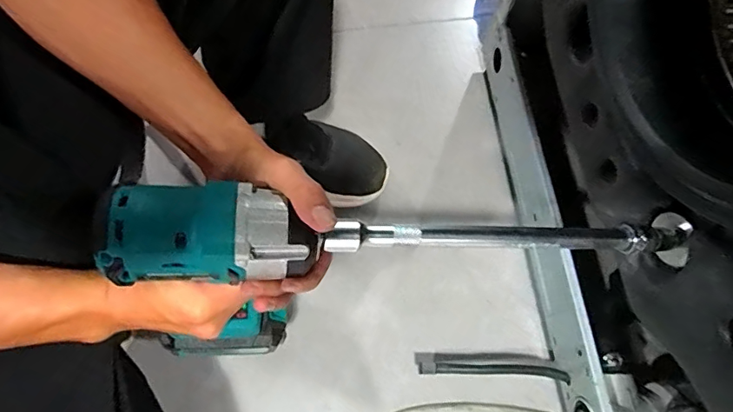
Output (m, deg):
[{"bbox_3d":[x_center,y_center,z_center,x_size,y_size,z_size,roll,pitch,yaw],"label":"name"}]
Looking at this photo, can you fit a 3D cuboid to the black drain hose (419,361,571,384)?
[{"bbox_3d":[0.141,0.183,0.542,0.163,0.010,0.015,4,66,0],"label":"black drain hose"}]

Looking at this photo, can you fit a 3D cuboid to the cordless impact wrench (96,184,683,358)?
[{"bbox_3d":[0.036,0.046,0.372,0.387,0.225,0.066,-6,66,-1],"label":"cordless impact wrench"}]

